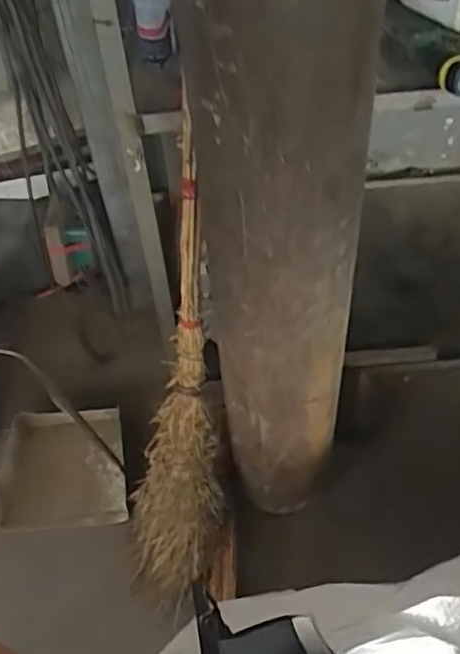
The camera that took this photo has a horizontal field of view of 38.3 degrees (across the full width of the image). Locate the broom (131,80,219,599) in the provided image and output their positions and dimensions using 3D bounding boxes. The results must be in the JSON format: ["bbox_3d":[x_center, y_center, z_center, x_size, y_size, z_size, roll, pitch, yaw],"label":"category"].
[{"bbox_3d":[-0.094,0.076,1.238,0.194,0.963,0.127,9,21,14],"label":"broom"}]

